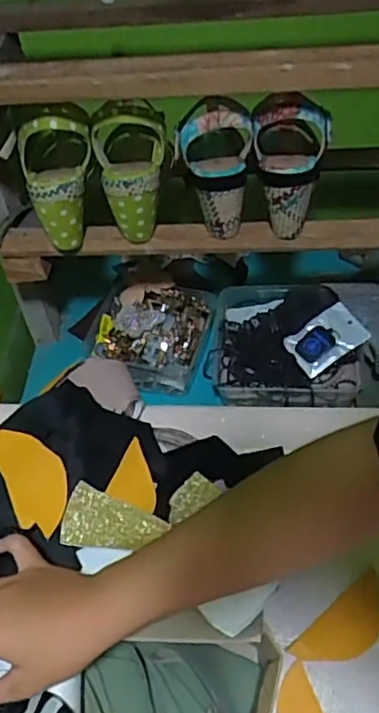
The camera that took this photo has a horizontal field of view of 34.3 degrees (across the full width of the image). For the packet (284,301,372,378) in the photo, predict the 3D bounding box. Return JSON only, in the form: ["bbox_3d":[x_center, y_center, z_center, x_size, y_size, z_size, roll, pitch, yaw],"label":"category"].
[{"bbox_3d":[0.184,-0.023,0.825,0.094,0.020,0.068,-34,63,2],"label":"packet"}]

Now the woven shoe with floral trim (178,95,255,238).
[{"bbox_3d":[0.034,-0.199,0.657,0.075,0.144,0.075,-10,21,-10],"label":"woven shoe with floral trim"}]

